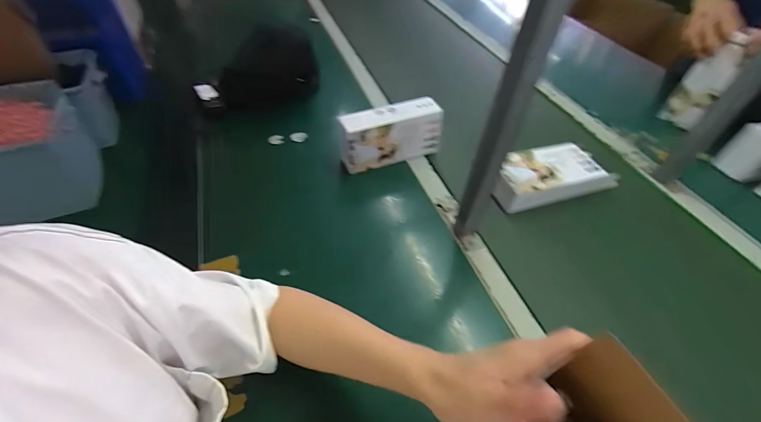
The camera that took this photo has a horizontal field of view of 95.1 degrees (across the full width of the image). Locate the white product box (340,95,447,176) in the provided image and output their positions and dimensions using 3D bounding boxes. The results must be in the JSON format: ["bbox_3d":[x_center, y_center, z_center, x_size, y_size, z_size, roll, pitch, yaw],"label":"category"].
[{"bbox_3d":[0.017,-0.151,0.713,0.208,0.109,0.074,-15,51,-14],"label":"white product box"}]

